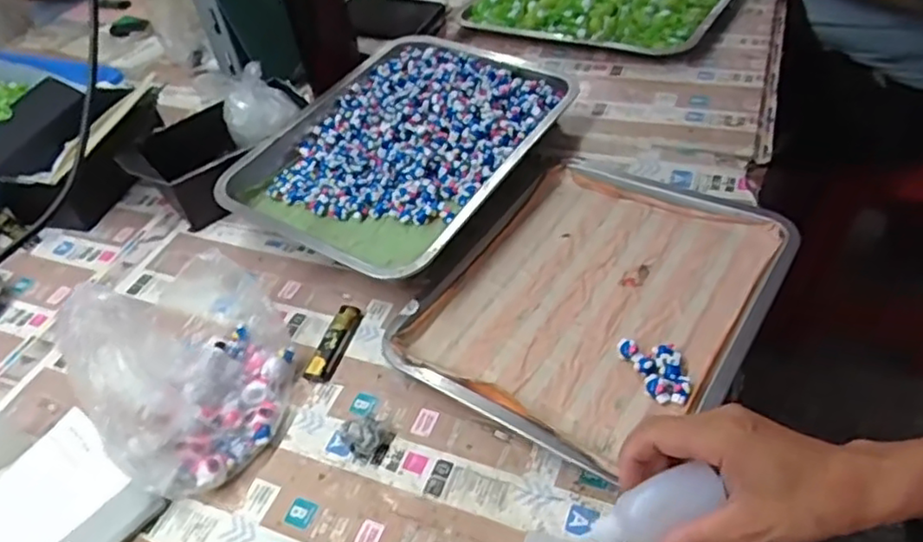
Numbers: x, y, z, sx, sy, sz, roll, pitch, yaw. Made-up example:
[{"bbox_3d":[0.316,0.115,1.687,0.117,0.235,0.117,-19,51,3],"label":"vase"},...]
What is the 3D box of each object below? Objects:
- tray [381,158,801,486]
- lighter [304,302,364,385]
[{"bbox_3d":[0.116,0.022,0.569,0.257,0.048,0.303,23,53,28],"label":"tray"},{"bbox_3d":[-0.111,0.064,0.570,0.021,0.015,0.080,9,47,17],"label":"lighter"}]

